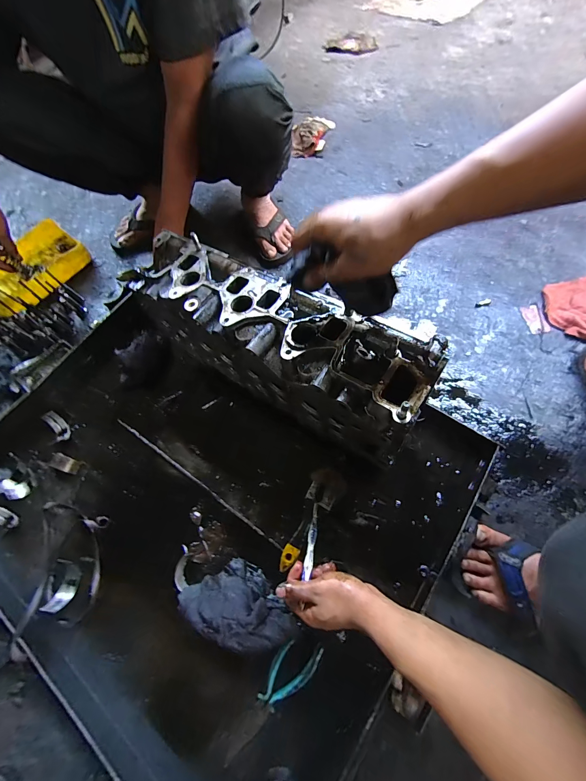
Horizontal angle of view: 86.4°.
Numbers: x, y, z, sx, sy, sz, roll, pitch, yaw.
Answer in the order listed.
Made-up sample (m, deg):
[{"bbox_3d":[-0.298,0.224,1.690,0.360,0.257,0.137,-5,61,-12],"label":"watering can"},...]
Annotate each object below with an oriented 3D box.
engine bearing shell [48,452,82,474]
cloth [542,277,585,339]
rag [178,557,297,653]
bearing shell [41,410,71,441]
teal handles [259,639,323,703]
[{"bbox_3d":[-0.444,0.142,0.609,0.055,0.027,0.028,18,68,11],"label":"engine bearing shell"},{"bbox_3d":[0.613,-0.187,0.666,0.126,0.034,0.168,23,69,13],"label":"cloth"},{"bbox_3d":[-0.080,0.322,0.472,0.178,0.059,0.097,18,68,11],"label":"rag"},{"bbox_3d":[-0.485,0.073,0.646,0.027,0.025,0.067,-35,93,-12],"label":"bearing shell"},{"bbox_3d":[-0.006,0.402,0.448,0.101,0.022,0.047,-43,70,-15],"label":"teal handles"}]

